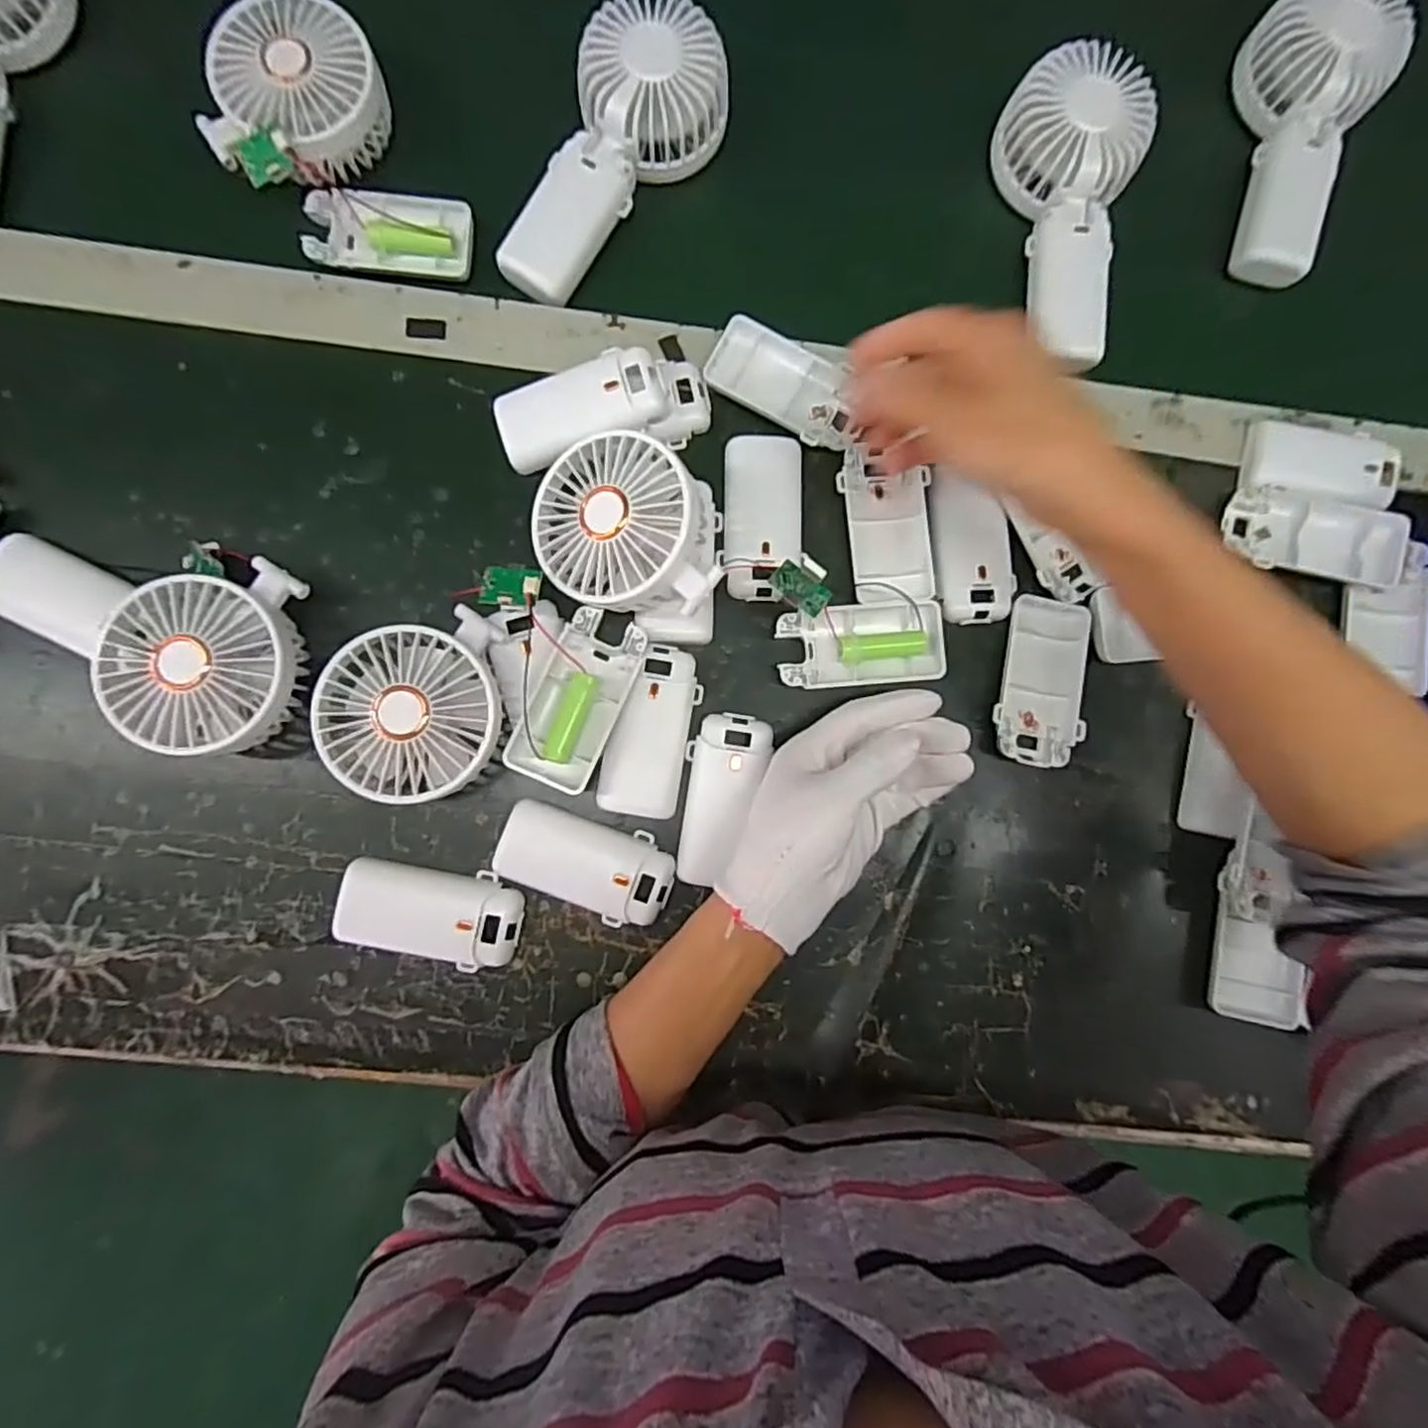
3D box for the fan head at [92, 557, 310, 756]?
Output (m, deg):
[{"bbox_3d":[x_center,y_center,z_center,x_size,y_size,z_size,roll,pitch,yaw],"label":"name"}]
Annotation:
[{"bbox_3d":[-0.252,-0.027,0.348,0.088,0.047,0.096,0,84,-3],"label":"fan head"}]

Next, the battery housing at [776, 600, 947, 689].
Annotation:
[{"bbox_3d":[0.082,-0.038,0.386,0.092,0.014,0.044,-4,85,-4],"label":"battery housing"}]

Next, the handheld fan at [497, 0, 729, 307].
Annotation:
[{"bbox_3d":[-0.058,-0.323,0.396,0.084,0.037,0.177,28,84,0],"label":"handheld fan"}]

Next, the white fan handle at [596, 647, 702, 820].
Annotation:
[{"bbox_3d":[-0.034,0.010,0.377,0.042,0.017,0.092,13,84,-2],"label":"white fan handle"}]

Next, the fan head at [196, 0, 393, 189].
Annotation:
[{"bbox_3d":[-0.240,-0.347,0.391,0.086,0.042,0.099,44,84,2],"label":"fan head"}]

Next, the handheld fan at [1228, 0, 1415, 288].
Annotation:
[{"bbox_3d":[0.376,-0.362,0.439,0.076,0.038,0.169,8,96,-2],"label":"handheld fan"}]

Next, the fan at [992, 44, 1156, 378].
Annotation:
[{"bbox_3d":[0.221,-0.302,0.419,0.087,0.036,0.182,-4,95,-4],"label":"fan"}]

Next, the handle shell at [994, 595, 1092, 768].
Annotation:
[{"bbox_3d":[0.187,-0.018,0.394,0.048,0.016,0.093,12,84,-2],"label":"handle shell"}]

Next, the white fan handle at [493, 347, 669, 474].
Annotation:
[{"bbox_3d":[-0.074,-0.169,0.380,0.092,0.018,0.044,-17,84,10],"label":"white fan handle"}]

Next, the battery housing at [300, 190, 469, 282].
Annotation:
[{"bbox_3d":[-0.191,-0.284,0.401,0.093,0.014,0.045,4,84,-3],"label":"battery housing"}]

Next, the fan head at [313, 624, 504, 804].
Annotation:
[{"bbox_3d":[-0.152,0.001,0.354,0.084,0.053,0.084,0,84,-3],"label":"fan head"}]

